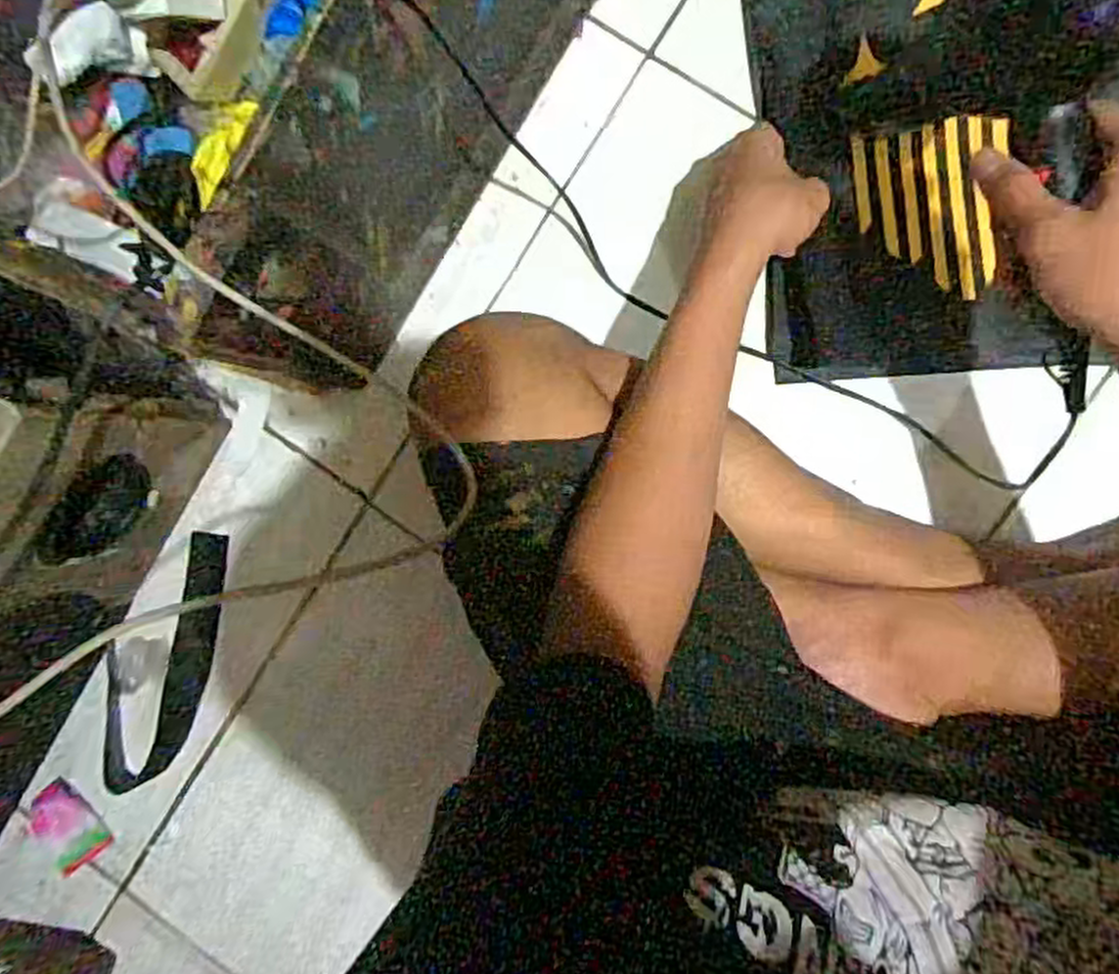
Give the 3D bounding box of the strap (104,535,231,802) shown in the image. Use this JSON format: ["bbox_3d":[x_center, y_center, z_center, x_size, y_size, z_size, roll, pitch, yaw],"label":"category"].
[{"bbox_3d":[-0.337,0.147,0.661,0.087,0.017,0.236,21,95,4],"label":"strap"}]

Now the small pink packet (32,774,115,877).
[{"bbox_3d":[-0.452,0.311,0.717,0.080,0.012,0.078,-35,94,15],"label":"small pink packet"}]

